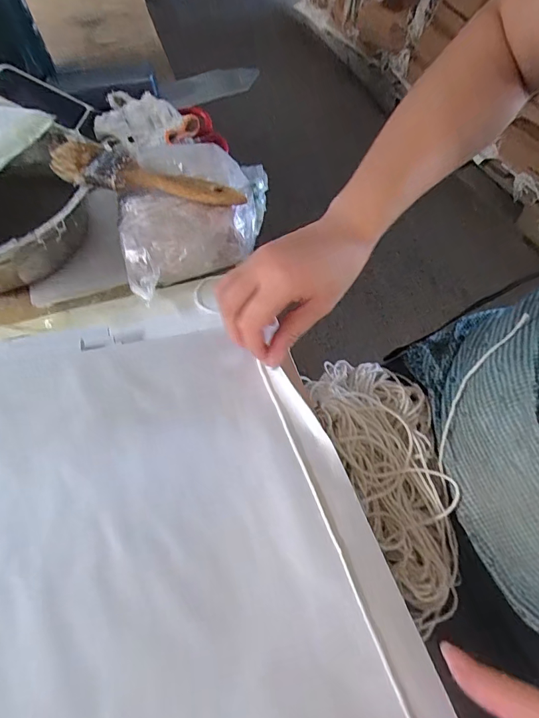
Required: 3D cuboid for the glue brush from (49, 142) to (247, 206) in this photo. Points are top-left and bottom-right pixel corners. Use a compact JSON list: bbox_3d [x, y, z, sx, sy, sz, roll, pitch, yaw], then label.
[{"bbox_3d":[-0.116,-0.177,0.394,0.180,0.043,0.041,6,56,6],"label":"glue brush"}]

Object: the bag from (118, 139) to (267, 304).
[{"bbox_3d":[-0.078,-0.153,0.426,0.145,0.065,0.196,-1,55,2],"label":"bag"}]

